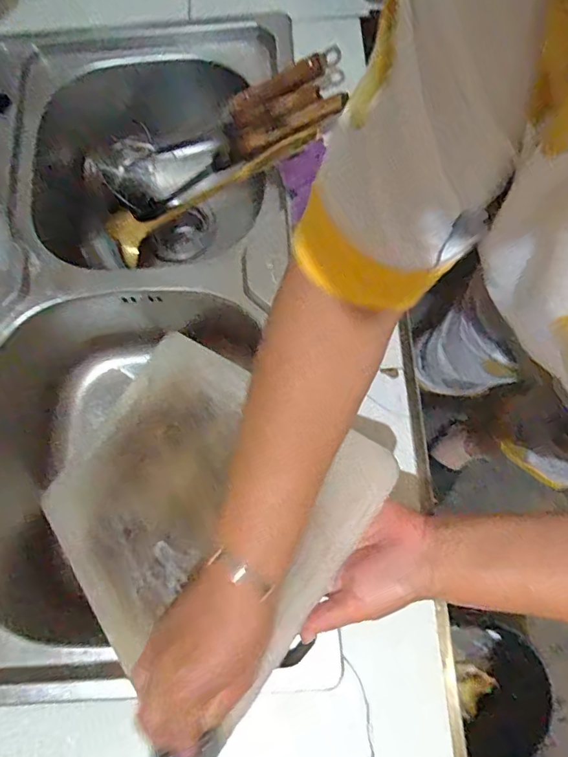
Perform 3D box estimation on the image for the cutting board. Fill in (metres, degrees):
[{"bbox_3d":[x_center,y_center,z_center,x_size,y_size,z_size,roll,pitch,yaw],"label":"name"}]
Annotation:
[{"bbox_3d":[-0.108,0.110,0.494,0.391,0.020,0.271,28,81,46],"label":"cutting board"}]

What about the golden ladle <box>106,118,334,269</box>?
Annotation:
[{"bbox_3d":[-0.096,-0.220,0.592,0.308,0.045,0.067,-18,74,24],"label":"golden ladle"}]

